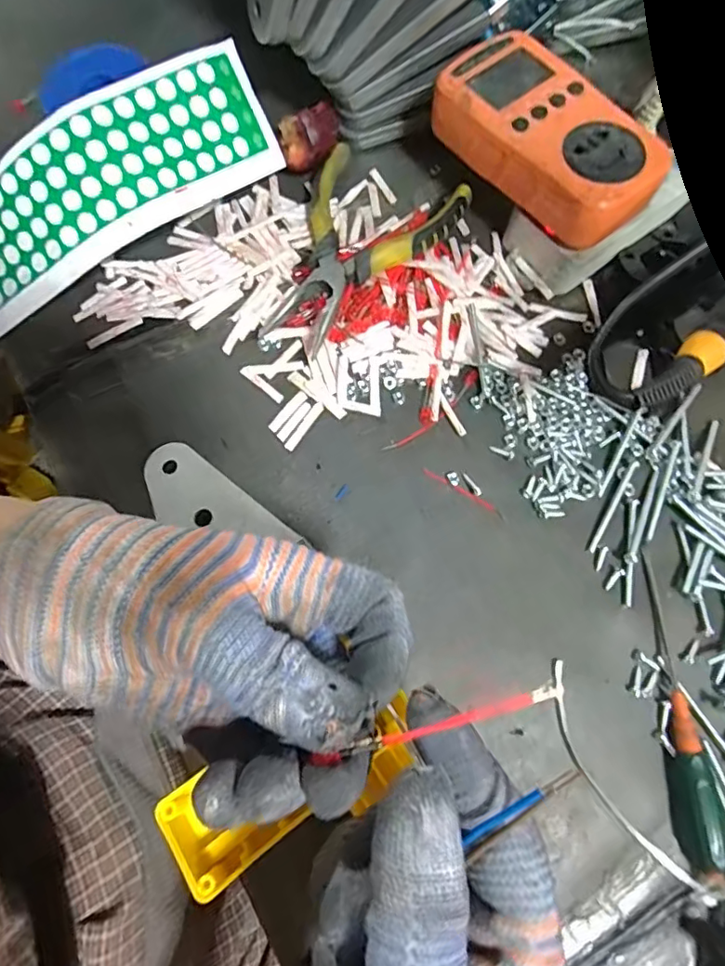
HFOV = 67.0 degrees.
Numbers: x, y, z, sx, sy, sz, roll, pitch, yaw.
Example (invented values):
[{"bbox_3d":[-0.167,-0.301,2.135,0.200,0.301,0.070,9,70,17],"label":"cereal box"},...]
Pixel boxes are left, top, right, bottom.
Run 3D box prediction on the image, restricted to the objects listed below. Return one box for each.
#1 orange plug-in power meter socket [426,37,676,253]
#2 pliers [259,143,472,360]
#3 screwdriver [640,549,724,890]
[{"bbox_3d":[0.102,-0.191,0.305,0.066,0.034,0.128,-37,77,-9],"label":"orange plug-in power meter socket"},{"bbox_3d":[-0.002,-0.138,0.329,0.090,0.020,0.138,23,76,7],"label":"pliers"},{"bbox_3d":[0.153,0.108,0.262,0.018,0.016,0.146,-3,74,0],"label":"screwdriver"}]

